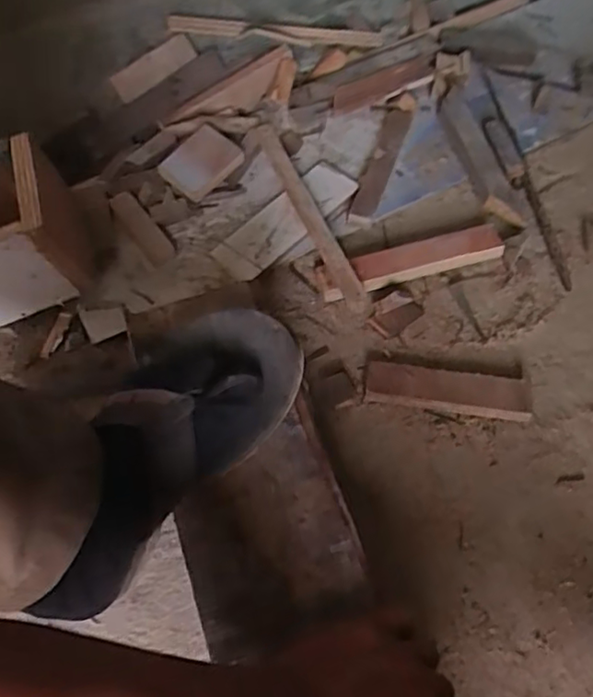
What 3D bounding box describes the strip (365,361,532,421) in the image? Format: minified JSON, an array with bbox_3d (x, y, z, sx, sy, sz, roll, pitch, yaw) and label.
[{"bbox_3d":[0.138,0.040,0.577,0.146,0.016,0.039,6,60,6],"label":"strip"}]

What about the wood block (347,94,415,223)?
[{"bbox_3d":[0.099,-0.220,0.715,0.029,0.012,0.203,15,61,11],"label":"wood block"}]

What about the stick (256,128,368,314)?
[{"bbox_3d":[0.010,-0.148,0.665,0.020,0.023,0.260,-21,61,-9],"label":"stick"}]

